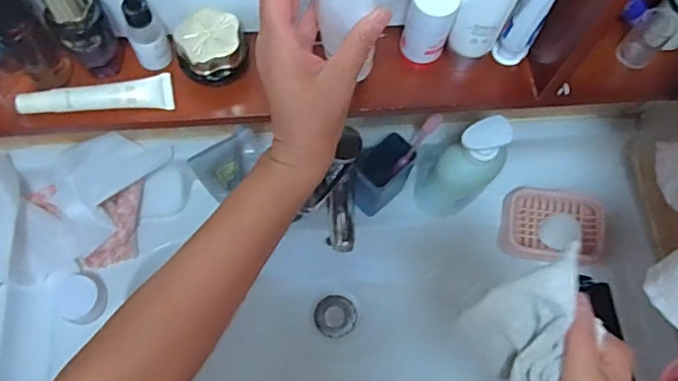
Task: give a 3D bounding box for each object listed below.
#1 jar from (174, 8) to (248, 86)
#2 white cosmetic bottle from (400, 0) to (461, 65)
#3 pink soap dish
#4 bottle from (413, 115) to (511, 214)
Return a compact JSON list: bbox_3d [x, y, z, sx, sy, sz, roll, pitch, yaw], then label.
[{"bbox_3d":[-0.106,-0.119,0.462,0.053,0.041,0.050,1,69,-3],"label":"jar"},{"bbox_3d":[0.073,-0.136,0.458,0.036,0.069,0.030,15,69,3],"label":"white cosmetic bottle"},{"bbox_3d":[0.283,0.048,0.742,0.127,0.028,0.101,11,68,1],"label":"pink soap dish"},{"bbox_3d":[0.145,-0.022,0.668,0.082,0.216,0.055,16,69,3],"label":"bottle"}]

